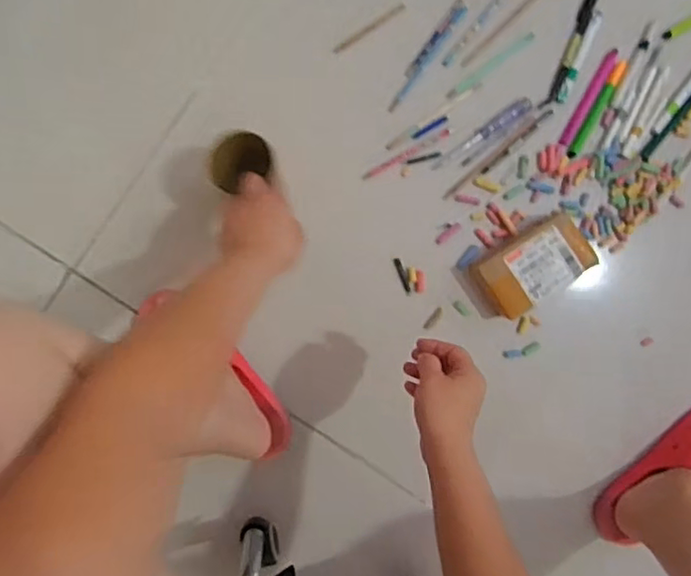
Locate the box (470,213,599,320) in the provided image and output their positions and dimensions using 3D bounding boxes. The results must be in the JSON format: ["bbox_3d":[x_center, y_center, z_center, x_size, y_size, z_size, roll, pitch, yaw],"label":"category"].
[{"bbox_3d":[0.242,-0.033,0.775,0.152,0.059,0.088,-35,95,-3],"label":"box"}]

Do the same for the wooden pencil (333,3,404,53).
[{"bbox_3d":[0.032,-0.336,0.781,0.107,0.008,0.008,-34,95,-3],"label":"wooden pencil"}]

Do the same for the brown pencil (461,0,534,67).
[{"bbox_3d":[0.213,-0.352,0.792,0.170,0.005,0.011,-44,96,-2],"label":"brown pencil"}]

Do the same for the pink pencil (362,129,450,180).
[{"bbox_3d":[0.079,-0.175,0.791,0.125,0.009,0.013,-30,95,-3],"label":"pink pencil"}]

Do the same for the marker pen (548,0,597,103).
[{"bbox_3d":[0.303,-0.319,0.799,0.019,0.012,0.156,21,91,-6],"label":"marker pen"}]

